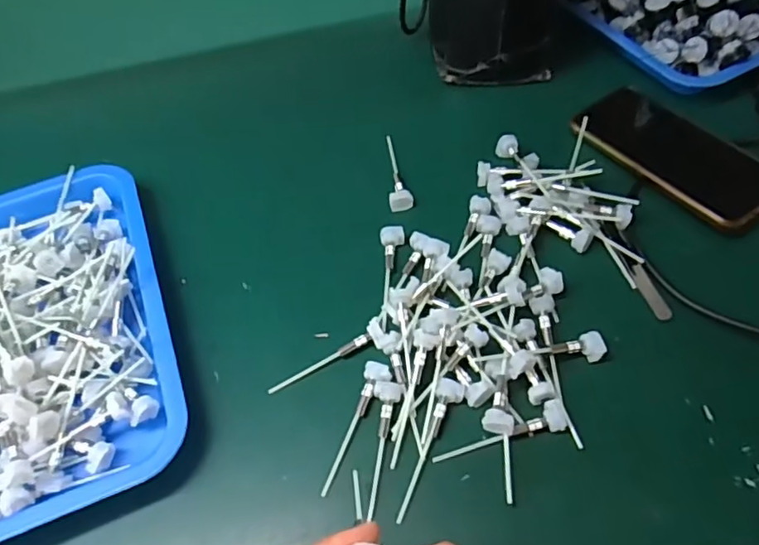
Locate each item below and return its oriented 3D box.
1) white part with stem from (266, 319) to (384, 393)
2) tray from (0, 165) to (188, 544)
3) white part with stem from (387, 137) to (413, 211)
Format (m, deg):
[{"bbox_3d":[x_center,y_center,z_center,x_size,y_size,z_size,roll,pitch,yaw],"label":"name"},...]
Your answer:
[{"bbox_3d":[-0.035,0.061,0.402,0.087,0.009,0.017,-29,58,-3],"label":"white part with stem"},{"bbox_3d":[-0.268,0.045,0.414,0.226,0.048,0.289,-20,57,-9],"label":"tray"},{"bbox_3d":[0.016,-0.088,0.500,0.019,0.014,0.088,-5,56,1],"label":"white part with stem"}]

